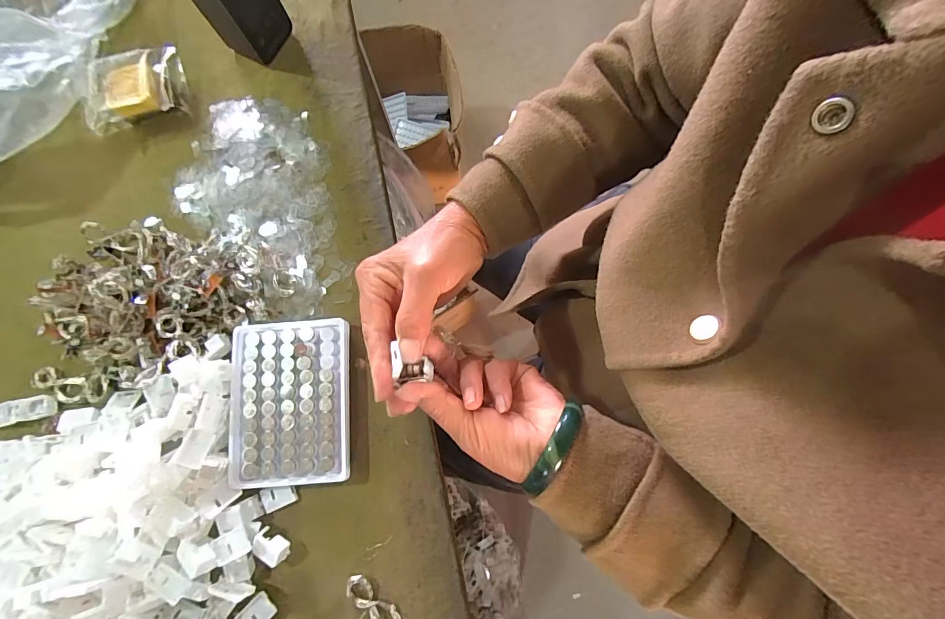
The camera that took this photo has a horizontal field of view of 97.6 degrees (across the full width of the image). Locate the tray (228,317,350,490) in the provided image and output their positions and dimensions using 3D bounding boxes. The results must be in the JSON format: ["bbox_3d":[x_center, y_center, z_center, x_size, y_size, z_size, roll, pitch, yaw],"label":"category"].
[{"bbox_3d":[-0.149,0.074,0.337,0.093,0.019,0.128,-5,78,-1],"label":"tray"}]

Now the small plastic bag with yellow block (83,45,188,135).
[{"bbox_3d":[-0.316,-0.205,0.388,0.081,0.034,0.064,-7,78,-2],"label":"small plastic bag with yellow block"}]

